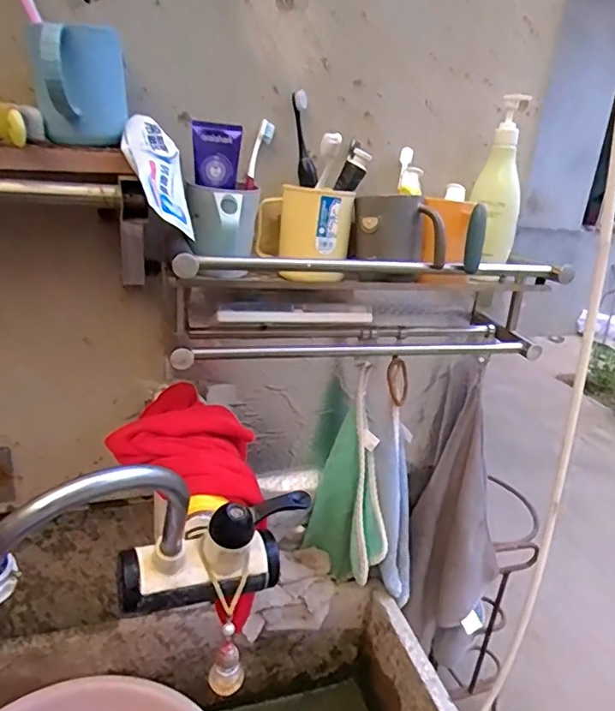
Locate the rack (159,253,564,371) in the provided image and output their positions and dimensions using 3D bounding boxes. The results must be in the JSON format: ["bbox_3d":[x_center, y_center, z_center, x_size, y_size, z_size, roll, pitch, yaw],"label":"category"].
[{"bbox_3d":[0.066,-0.068,0.712,0.472,0.122,0.189,-3,22,-18],"label":"rack"}]

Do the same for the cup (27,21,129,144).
[{"bbox_3d":[-0.211,-0.250,0.512,0.078,0.091,0.107,-1,19,-18],"label":"cup"}]

